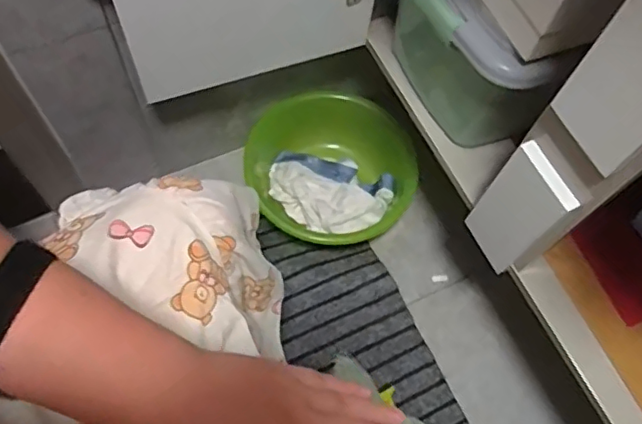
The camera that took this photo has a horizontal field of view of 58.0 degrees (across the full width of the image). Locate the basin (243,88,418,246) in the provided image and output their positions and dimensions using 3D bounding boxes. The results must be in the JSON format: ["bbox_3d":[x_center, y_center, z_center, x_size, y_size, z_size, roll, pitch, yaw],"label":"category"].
[{"bbox_3d":[0.022,-0.070,0.970,0.241,0.107,0.262,1,65,-3],"label":"basin"}]

